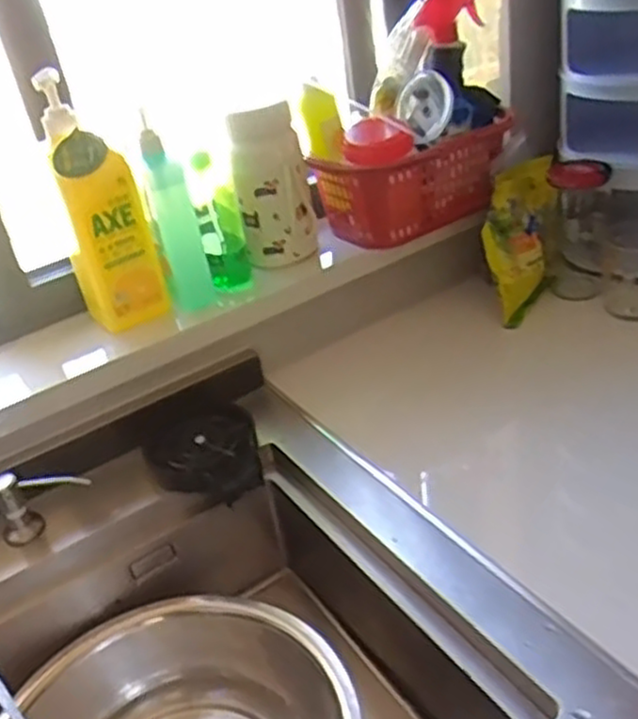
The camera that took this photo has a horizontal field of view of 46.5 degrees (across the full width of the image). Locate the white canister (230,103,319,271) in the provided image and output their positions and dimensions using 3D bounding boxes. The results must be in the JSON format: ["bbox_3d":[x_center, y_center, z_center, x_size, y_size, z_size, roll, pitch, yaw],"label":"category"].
[{"bbox_3d":[-0.057,-0.221,0.932,0.098,0.185,0.087,-7,28,-1],"label":"white canister"}]

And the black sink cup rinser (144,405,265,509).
[{"bbox_3d":[-0.128,0.105,0.827,0.123,0.039,0.128,-9,28,-4],"label":"black sink cup rinser"}]

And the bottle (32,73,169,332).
[{"bbox_3d":[-0.235,-0.161,0.821,0.096,0.263,0.055,-14,29,-14],"label":"bottle"}]

